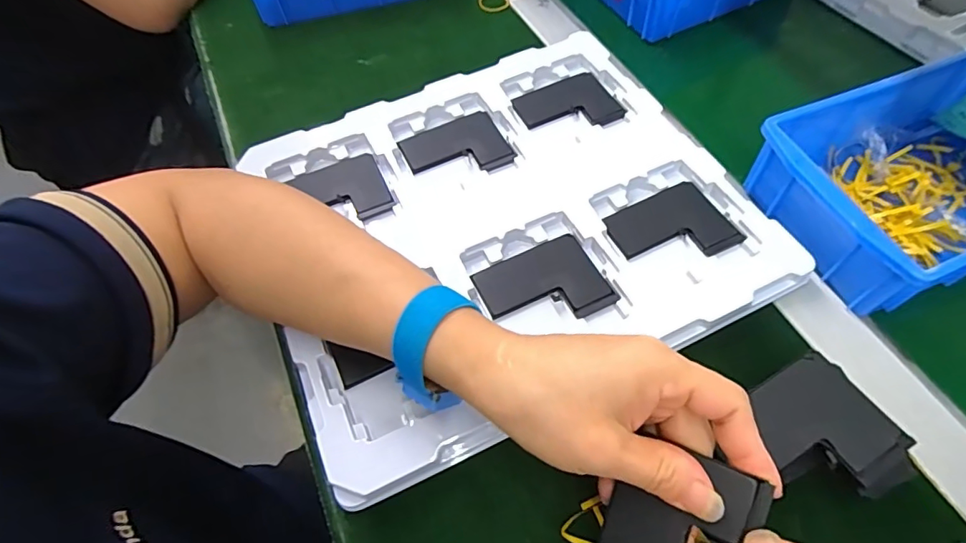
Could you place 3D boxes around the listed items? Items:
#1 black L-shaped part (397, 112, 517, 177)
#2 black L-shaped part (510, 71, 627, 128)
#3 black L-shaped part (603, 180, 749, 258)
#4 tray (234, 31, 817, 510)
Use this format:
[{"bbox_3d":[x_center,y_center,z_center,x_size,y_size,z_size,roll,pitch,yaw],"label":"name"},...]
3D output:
[{"bbox_3d":[-0.022,-0.097,0.404,0.077,0.004,0.061,-23,62,-9],"label":"black L-shaped part"},{"bbox_3d":[0.069,-0.137,0.424,0.080,0.004,0.061,-19,61,-7],"label":"black L-shaped part"},{"bbox_3d":[0.130,-0.029,0.355,0.079,0.004,0.059,-23,62,-9],"label":"black L-shaped part"},{"bbox_3d":[0.011,-0.044,0.364,0.317,0.022,0.282,-24,62,-10],"label":"tray"}]

